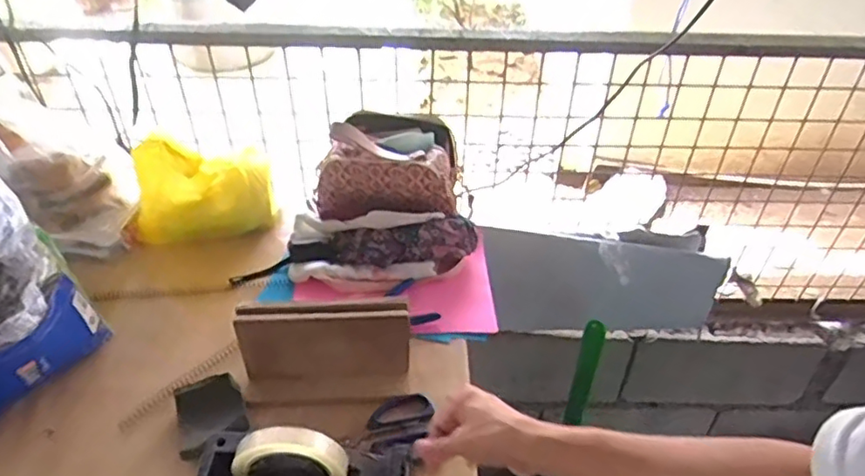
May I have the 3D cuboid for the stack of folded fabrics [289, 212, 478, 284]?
[{"bbox_3d":[-0.075,0.017,0.881,0.273,0.072,0.100,4,40,2],"label":"stack of folded fabrics"}]

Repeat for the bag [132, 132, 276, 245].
[{"bbox_3d":[-0.328,-0.082,0.898,0.207,0.180,0.122,-30,49,-33],"label":"bag"}]

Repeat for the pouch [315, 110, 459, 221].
[{"bbox_3d":[-0.069,-0.123,0.944,0.208,0.127,0.145,3,40,1],"label":"pouch"}]

